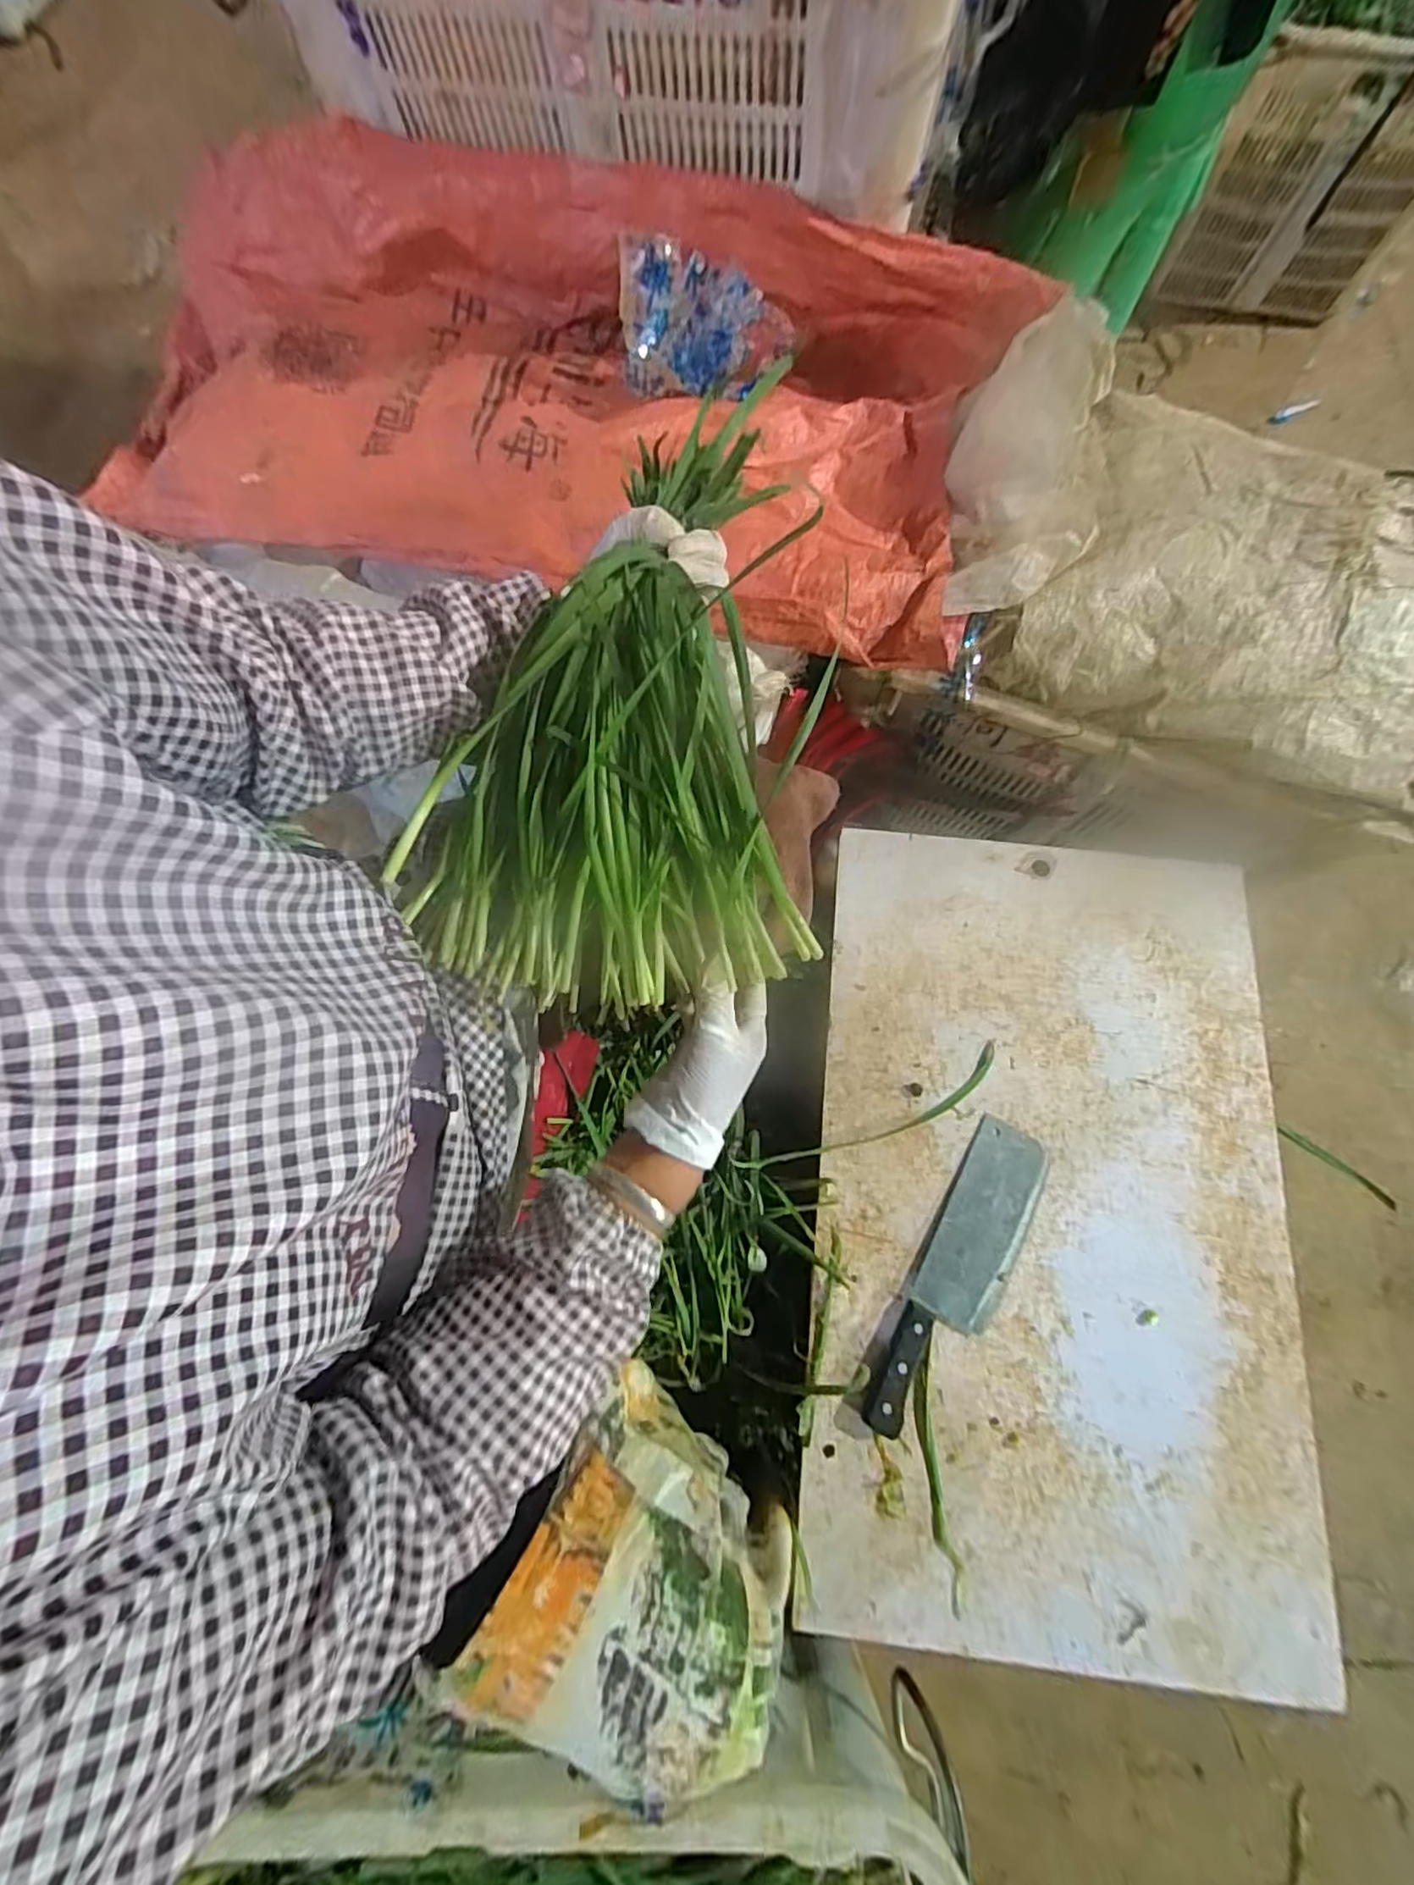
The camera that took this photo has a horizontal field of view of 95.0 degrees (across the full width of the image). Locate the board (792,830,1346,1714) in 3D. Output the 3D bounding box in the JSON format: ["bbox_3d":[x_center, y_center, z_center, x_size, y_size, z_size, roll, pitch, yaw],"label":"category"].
[{"bbox_3d":[0.303,0.218,0.574,0.394,0.013,0.652,6,72,4],"label":"board"}]

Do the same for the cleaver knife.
[{"bbox_3d":[0.216,0.282,0.547,0.061,0.020,0.268,30,77,8],"label":"cleaver knife"}]

